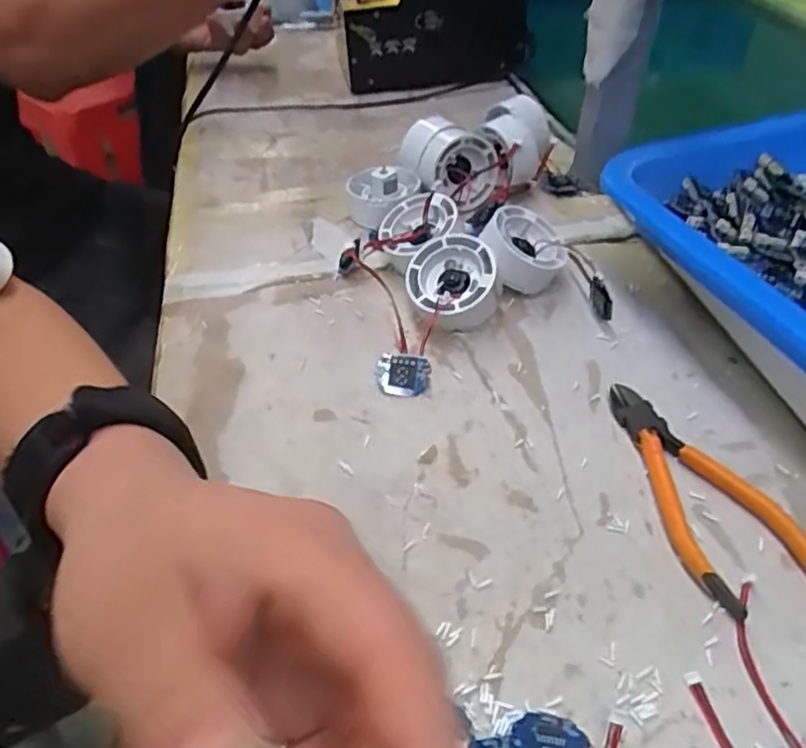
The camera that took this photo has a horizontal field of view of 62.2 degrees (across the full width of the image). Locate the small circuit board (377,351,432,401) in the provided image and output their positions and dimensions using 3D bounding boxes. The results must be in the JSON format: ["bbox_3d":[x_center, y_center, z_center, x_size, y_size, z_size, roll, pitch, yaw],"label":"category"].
[{"bbox_3d":[0.000,0.001,0.365,0.027,0.024,0.007,13,9,10],"label":"small circuit board"}]

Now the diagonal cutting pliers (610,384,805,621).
[{"bbox_3d":[0.140,0.050,0.311,0.056,0.009,0.128,-9,44,-7],"label":"diagonal cutting pliers"}]

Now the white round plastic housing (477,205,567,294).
[{"bbox_3d":[0.074,-0.079,0.421,0.054,0.028,0.054,42,43,14],"label":"white round plastic housing"}]

